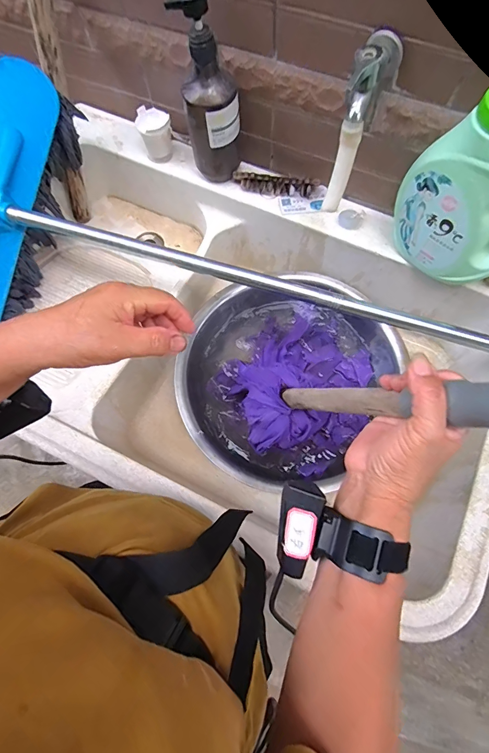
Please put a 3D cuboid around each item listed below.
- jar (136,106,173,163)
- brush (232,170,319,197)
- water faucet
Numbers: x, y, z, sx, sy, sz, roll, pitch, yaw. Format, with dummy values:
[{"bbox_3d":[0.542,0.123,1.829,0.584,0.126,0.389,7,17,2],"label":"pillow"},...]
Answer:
[{"bbox_3d":[-0.158,-0.433,0.670,0.058,0.064,0.058,-1,73,2],"label":"jar"},{"bbox_3d":[0.054,-0.340,0.658,0.148,0.027,0.028,10,73,5],"label":"brush"},{"bbox_3d":[0.145,-0.323,0.467,0.040,0.149,0.157,21,75,8],"label":"water faucet"}]

